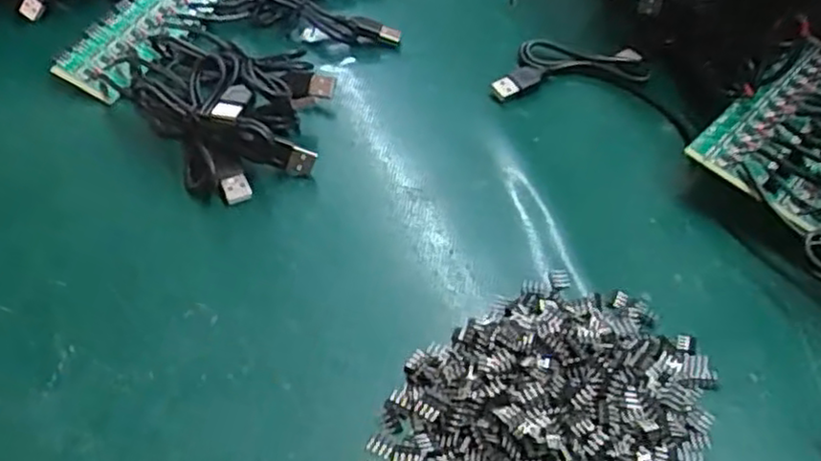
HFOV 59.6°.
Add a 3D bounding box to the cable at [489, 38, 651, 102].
[{"bbox_3d":[0.091,-0.094,0.418,0.088,0.013,0.041,-1,47,-3],"label":"cable"}]

